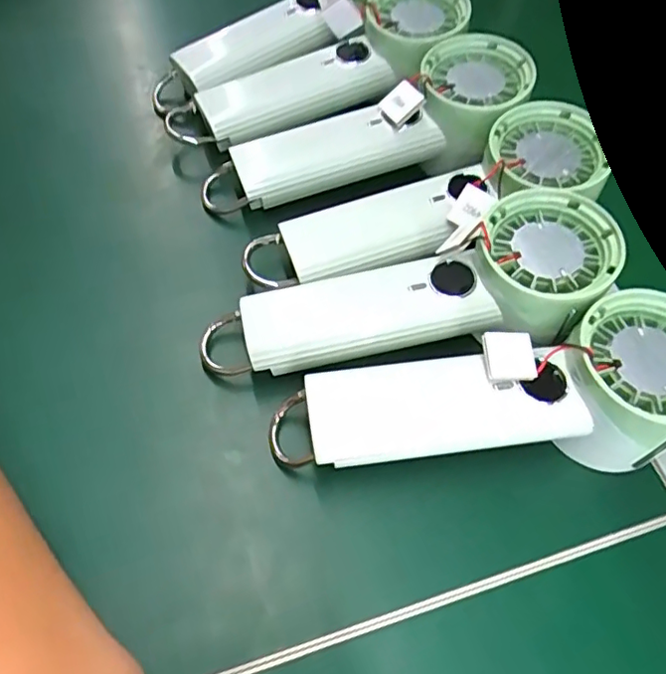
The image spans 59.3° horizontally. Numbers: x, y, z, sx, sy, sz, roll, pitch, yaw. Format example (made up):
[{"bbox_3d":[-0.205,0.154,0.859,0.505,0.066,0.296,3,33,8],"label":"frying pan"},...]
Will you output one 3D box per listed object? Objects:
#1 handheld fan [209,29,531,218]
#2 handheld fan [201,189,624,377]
[{"bbox_3d":[0.022,-0.108,0.323,0.193,0.039,0.065,-23,61,-4],"label":"handheld fan"},{"bbox_3d":[0.036,-0.010,0.271,0.185,0.073,0.066,-12,61,-15],"label":"handheld fan"}]

